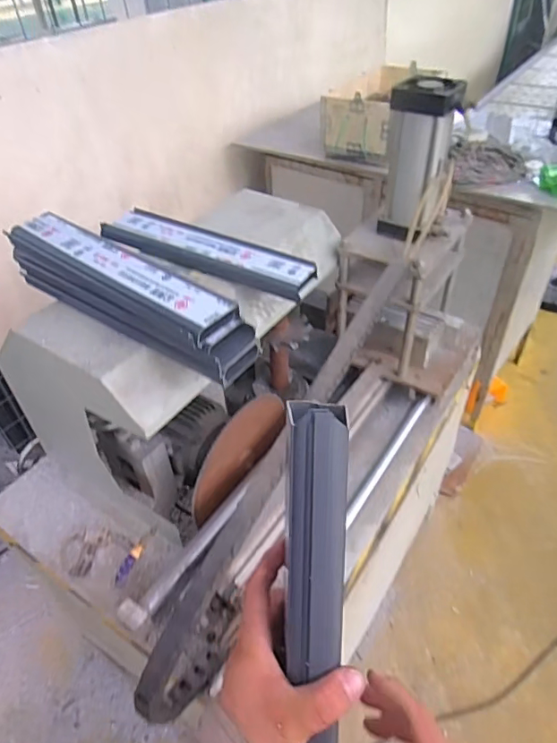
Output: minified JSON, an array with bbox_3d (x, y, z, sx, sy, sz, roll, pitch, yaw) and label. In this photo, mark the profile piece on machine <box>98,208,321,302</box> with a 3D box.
[{"bbox_3d":[-0.127,-0.206,0.863,0.401,0.028,0.090,24,46,22],"label":"profile piece on machine"}]

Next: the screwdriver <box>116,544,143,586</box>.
[{"bbox_3d":[-0.223,0.289,0.756,0.014,0.015,0.062,22,70,24],"label":"screwdriver"}]

